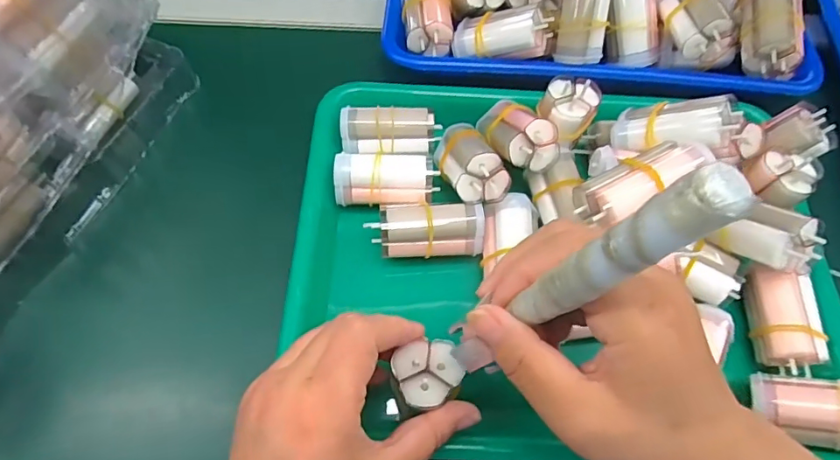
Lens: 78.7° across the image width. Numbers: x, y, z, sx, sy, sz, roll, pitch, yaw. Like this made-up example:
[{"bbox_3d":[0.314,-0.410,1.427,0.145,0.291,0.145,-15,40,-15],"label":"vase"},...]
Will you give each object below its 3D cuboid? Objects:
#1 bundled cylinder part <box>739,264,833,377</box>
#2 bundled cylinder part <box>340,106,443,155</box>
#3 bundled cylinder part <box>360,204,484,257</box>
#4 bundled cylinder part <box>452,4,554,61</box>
[{"bbox_3d":[0.219,0.053,0.306,0.032,0.033,0.059,-1,62,-3],"label":"bundled cylinder part"},{"bbox_3d":[-0.021,-0.069,0.357,0.066,0.022,0.026,-3,62,-4],"label":"bundled cylinder part"},{"bbox_3d":[0.005,-0.002,0.329,0.069,0.032,0.036,0,62,-2],"label":"bundled cylinder part"},{"bbox_3d":[0.058,-0.142,0.371,0.069,0.030,0.030,6,59,27],"label":"bundled cylinder part"}]

